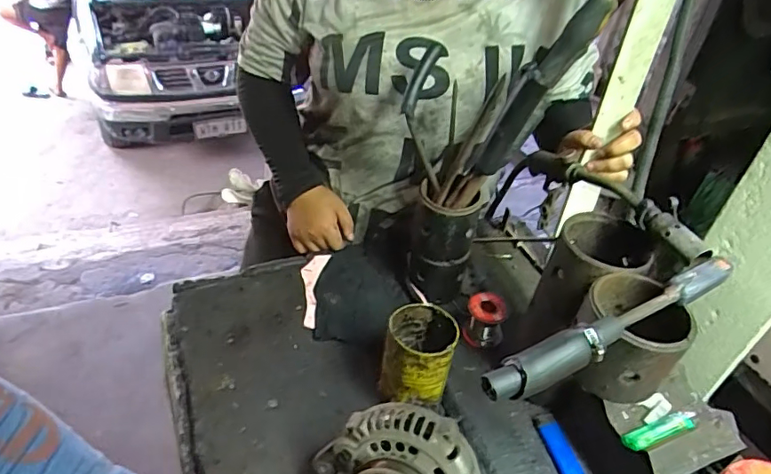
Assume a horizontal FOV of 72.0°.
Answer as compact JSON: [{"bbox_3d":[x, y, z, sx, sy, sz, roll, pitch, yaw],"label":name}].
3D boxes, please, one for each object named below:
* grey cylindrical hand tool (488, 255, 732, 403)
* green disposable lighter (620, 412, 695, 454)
[{"bbox_3d":[0.189,0.069,0.423,0.263,0.028,0.029,-16,45,-26],"label":"grey cylindrical hand tool"},{"bbox_3d":[0.273,0.193,0.525,0.080,0.016,0.021,-9,43,-19],"label":"green disposable lighter"}]

